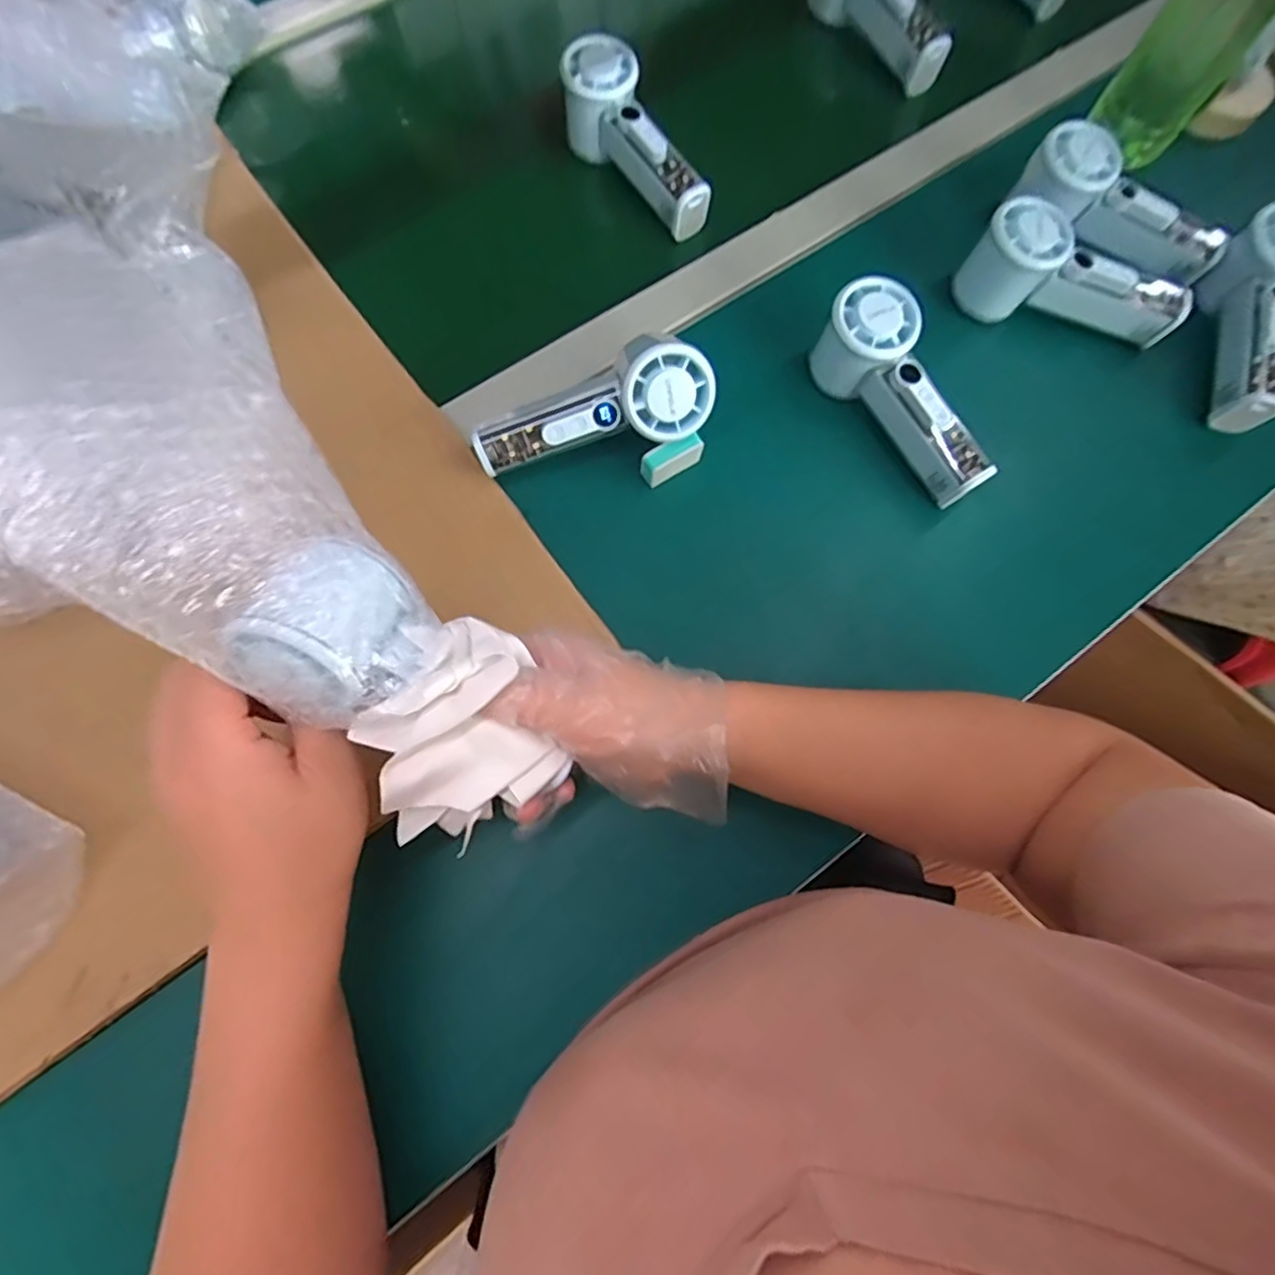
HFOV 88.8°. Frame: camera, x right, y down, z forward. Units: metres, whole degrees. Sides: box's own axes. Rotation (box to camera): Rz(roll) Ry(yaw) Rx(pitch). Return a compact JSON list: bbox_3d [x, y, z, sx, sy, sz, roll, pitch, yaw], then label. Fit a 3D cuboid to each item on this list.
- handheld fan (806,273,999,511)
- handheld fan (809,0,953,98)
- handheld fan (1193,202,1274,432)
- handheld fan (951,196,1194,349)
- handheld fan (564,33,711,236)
[{"bbox_3d":[0.178,-0.162,0.442,0.053,0.064,0.153,-34,91,-11],"label":"handheld fan"},{"bbox_3d":[0.207,-0.534,0.548,0.049,0.061,0.154,-28,76,-9],"label":"handheld fan"},{"bbox_3d":[0.450,-0.227,0.473,0.058,0.050,0.159,12,86,2],"label":"handheld fan"},{"bbox_3d":[0.315,-0.261,0.466,0.154,0.058,0.047,11,73,2],"label":"handheld fan"},{"bbox_3d":[-0.003,-0.375,0.496,0.051,0.057,0.150,-28,76,-9],"label":"handheld fan"}]

